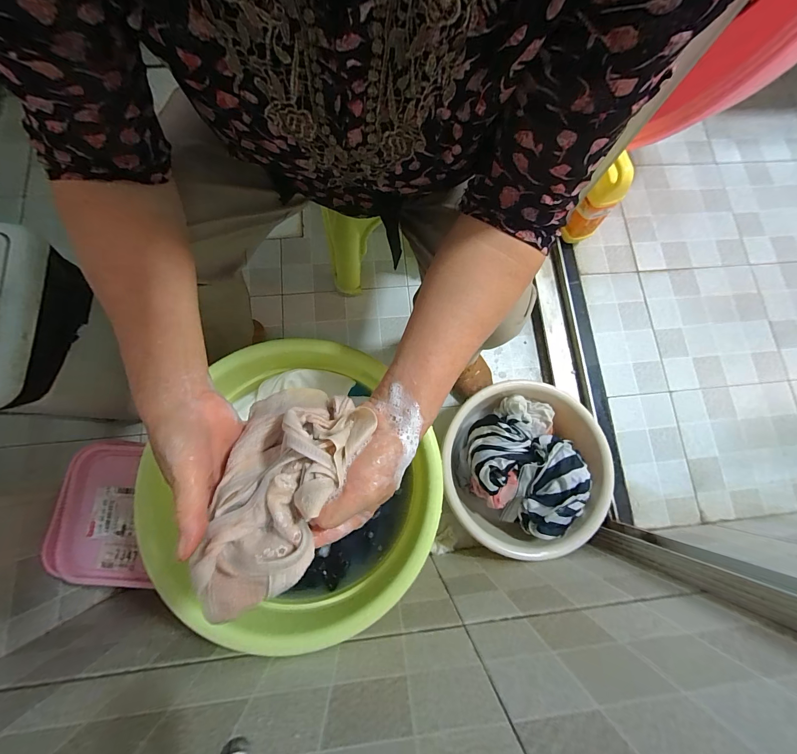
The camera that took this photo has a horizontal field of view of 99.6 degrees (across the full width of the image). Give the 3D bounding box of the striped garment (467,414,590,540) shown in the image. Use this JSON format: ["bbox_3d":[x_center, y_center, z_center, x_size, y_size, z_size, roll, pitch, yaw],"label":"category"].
[{"bbox_3d":[0.238,0.181,0.622,0.223,0.085,0.186,19,78,2],"label":"striped garment"}]

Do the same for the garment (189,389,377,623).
[{"bbox_3d":[-0.094,0.082,0.260,0.109,0.061,0.164,15,77,2],"label":"garment"}]

